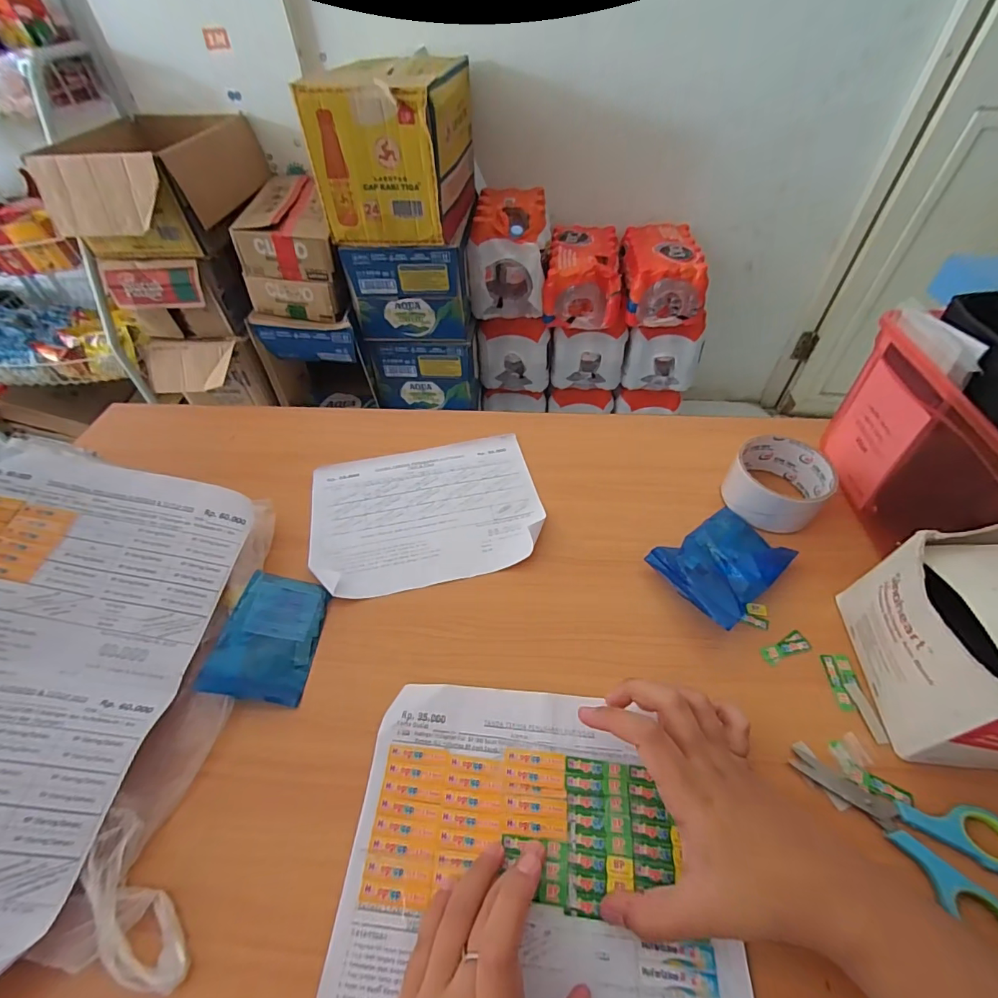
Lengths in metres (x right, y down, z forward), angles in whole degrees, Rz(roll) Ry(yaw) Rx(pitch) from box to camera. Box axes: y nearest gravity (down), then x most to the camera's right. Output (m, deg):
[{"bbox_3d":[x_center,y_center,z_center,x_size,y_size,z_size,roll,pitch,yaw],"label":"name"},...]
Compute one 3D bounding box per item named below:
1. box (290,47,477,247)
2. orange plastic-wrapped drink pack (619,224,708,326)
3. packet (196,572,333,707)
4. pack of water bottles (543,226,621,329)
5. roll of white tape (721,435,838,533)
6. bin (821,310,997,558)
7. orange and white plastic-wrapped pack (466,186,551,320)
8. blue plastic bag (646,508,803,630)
[{"bbox_3d":[-0.223,-0.770,1.015,0.281,0.257,0.326,3,49,4],"label":"box"},{"bbox_3d":[0.423,-0.595,1.229,0.188,0.167,0.286,0,49,2],"label":"orange plastic-wrapped drink pack"},{"bbox_3d":[-0.172,0.103,0.349,0.068,0.006,0.091,15,55,-8],"label":"packet"},{"bbox_3d":[0.222,-0.602,1.228,0.187,0.148,0.277,4,50,5],"label":"pack of water bottles"},{"bbox_3d":[0.252,-0.015,0.416,0.085,0.038,0.079,-1,49,1],"label":"roll of white tape"},{"bbox_3d":[0.366,-0.039,0.369,0.105,0.132,0.183,0,49,2],"label":"bin"},{"bbox_3d":[0.033,-0.641,1.195,0.188,0.220,0.257,4,50,5],"label":"orange and white plastic-wrapped pack"},{"bbox_3d":[0.187,0.052,0.376,0.111,0.030,0.078,-27,54,-20],"label":"blue plastic bag"}]

